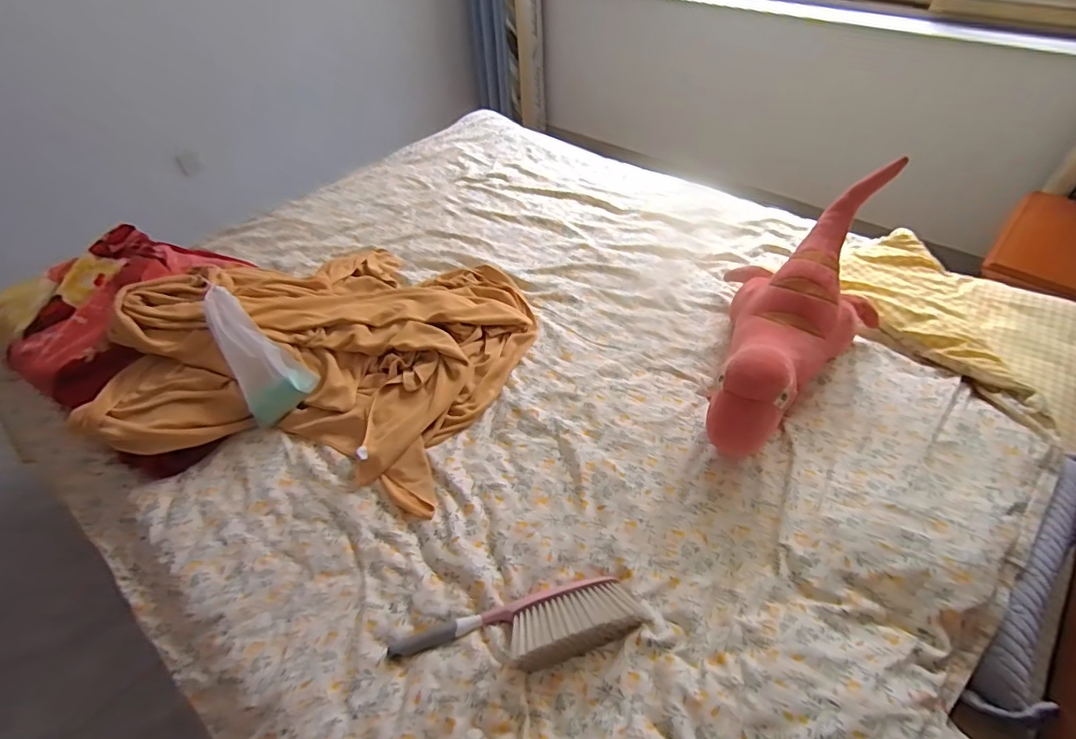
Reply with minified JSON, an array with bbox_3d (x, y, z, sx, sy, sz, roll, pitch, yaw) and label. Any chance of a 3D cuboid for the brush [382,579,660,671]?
[{"bbox_3d":[-0.028,0.385,0.775,0.361,0.045,0.104,-15,49,-10],"label":"brush"}]

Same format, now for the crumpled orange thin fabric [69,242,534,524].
[{"bbox_3d":[-0.427,-0.074,1.124,0.720,0.194,0.715,13,50,15],"label":"crumpled orange thin fabric"}]

